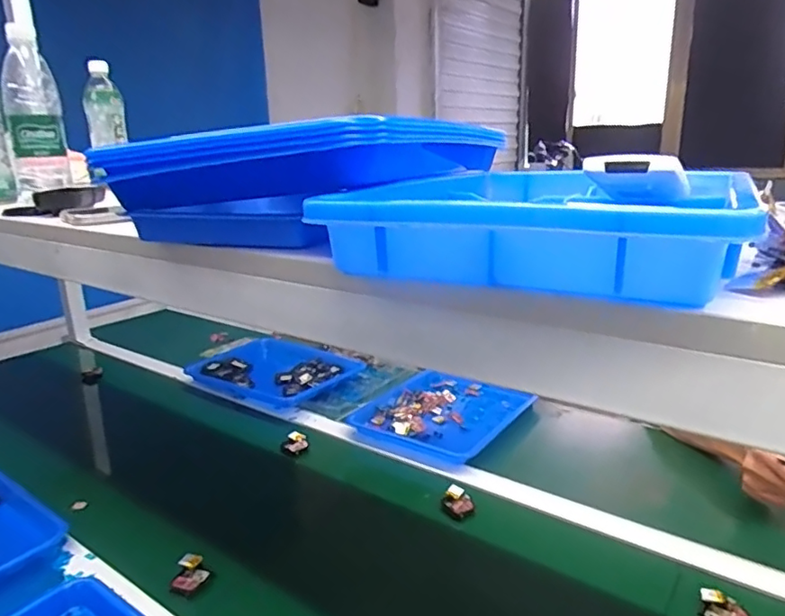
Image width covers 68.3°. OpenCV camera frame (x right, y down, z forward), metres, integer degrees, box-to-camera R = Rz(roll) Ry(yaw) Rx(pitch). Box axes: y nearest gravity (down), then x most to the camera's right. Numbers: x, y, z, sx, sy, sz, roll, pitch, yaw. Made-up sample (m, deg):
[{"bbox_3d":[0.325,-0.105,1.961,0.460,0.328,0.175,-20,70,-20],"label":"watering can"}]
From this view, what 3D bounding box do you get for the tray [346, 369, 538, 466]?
[{"bbox_3d":[0.104,0.187,1.080,0.256,0.032,0.297,10,21,36],"label":"tray"}]

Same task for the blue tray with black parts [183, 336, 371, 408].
[{"bbox_3d":[-0.253,0.134,1.260,0.336,0.038,0.235,7,19,28],"label":"blue tray with black parts"}]

